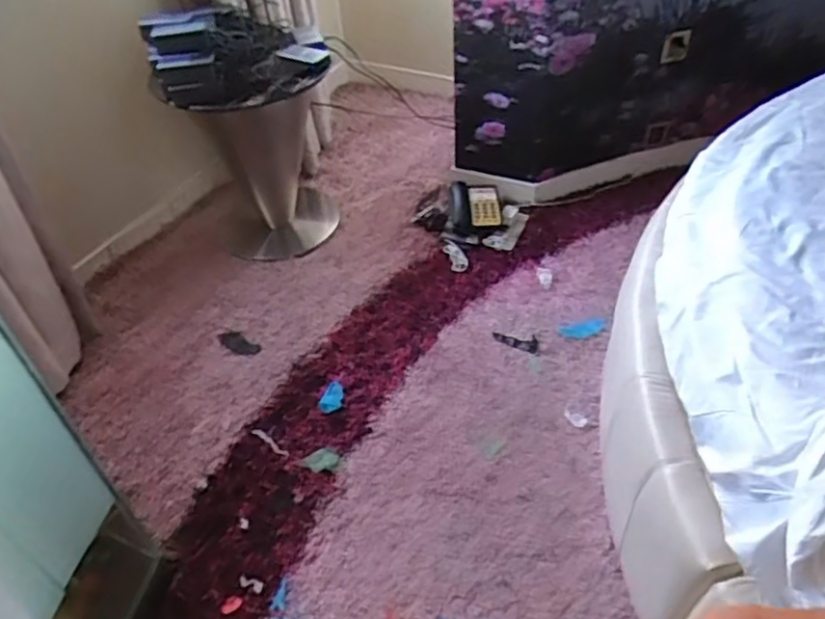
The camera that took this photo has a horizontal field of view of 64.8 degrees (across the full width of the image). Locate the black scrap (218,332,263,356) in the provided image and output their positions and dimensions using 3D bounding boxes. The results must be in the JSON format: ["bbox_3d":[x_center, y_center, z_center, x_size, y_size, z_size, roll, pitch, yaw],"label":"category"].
[{"bbox_3d":[-0.461,0.090,1.721,0.126,0.018,0.056,22,50,24],"label":"black scrap"}]

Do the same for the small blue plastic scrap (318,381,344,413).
[{"bbox_3d":[-0.188,0.212,1.565,0.053,0.013,0.096,15,47,18],"label":"small blue plastic scrap"}]

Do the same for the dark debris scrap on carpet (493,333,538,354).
[{"bbox_3d":[0.265,0.083,1.681,0.115,0.014,0.052,9,46,13],"label":"dark debris scrap on carpet"}]

